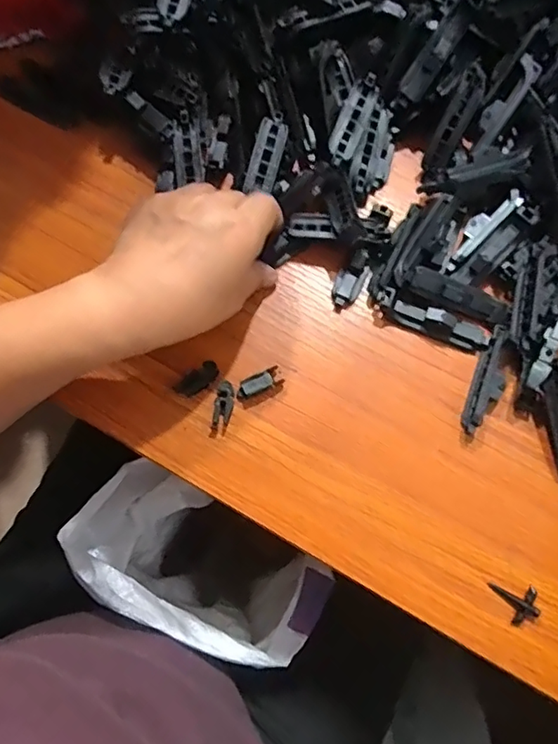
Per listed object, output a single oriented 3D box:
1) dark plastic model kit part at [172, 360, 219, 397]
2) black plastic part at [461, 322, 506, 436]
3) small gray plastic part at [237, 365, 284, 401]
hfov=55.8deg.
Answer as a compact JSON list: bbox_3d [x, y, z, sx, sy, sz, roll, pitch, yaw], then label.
[{"bbox_3d":[-0.051,0.005,0.331,0.029,0.014,0.010,-41,78,-12],"label":"dark plastic model kit part"},{"bbox_3d":[0.132,0.006,0.330,0.016,0.017,0.069,22,74,5],"label":"black plastic part"},{"bbox_3d":[-0.013,0.008,0.332,0.030,0.008,0.011,-27,76,-9],"label":"small gray plastic part"}]

